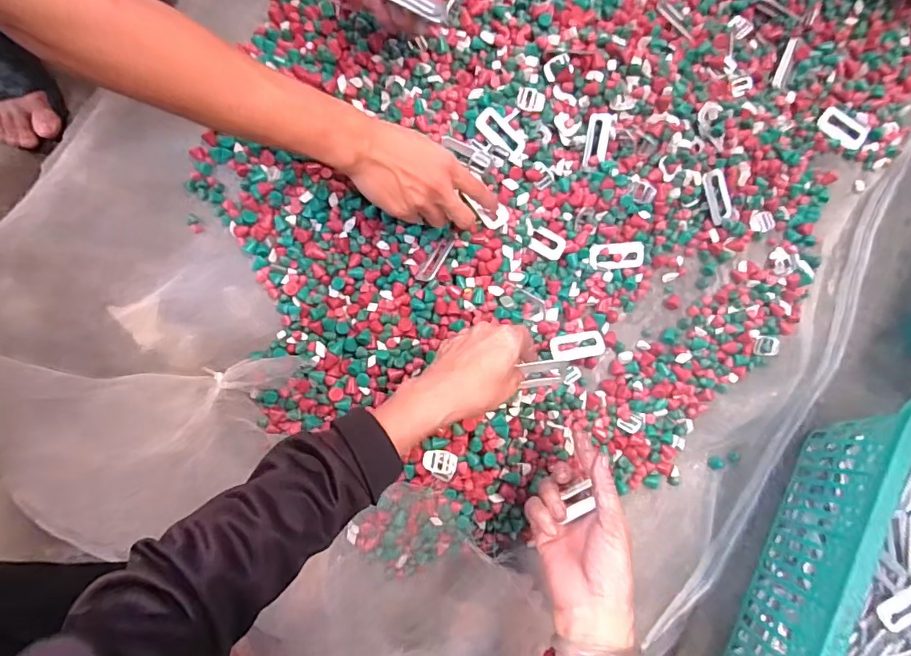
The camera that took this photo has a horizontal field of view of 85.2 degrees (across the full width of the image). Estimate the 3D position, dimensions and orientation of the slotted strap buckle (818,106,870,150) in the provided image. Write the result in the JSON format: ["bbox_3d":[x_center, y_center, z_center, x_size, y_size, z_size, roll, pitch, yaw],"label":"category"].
[{"bbox_3d":[0.442,-0.227,0.565,0.060,0.008,0.028,34,84,0],"label":"slotted strap buckle"}]

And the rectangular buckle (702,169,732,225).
[{"bbox_3d":[0.287,-0.144,0.540,0.027,0.006,0.059,-25,108,-4],"label":"rectangular buckle"}]

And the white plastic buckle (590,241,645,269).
[{"bbox_3d":[0.178,-0.079,0.541,0.062,0.006,0.028,-5,86,-4],"label":"white plastic buckle"}]

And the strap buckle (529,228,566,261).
[{"bbox_3d":[0.099,-0.089,0.530,0.036,0.004,0.028,28,90,13],"label":"strap buckle"}]

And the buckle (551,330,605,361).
[{"bbox_3d":[0.132,0.019,0.532,0.061,0.005,0.028,-10,76,-10],"label":"buckle"}]

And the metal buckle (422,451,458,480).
[{"bbox_3d":[-0.016,0.135,0.495,0.034,0.011,0.026,18,84,-2],"label":"metal buckle"}]

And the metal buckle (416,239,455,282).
[{"bbox_3d":[-0.021,-0.072,0.525,0.016,0.008,0.053,33,84,0],"label":"metal buckle"}]

